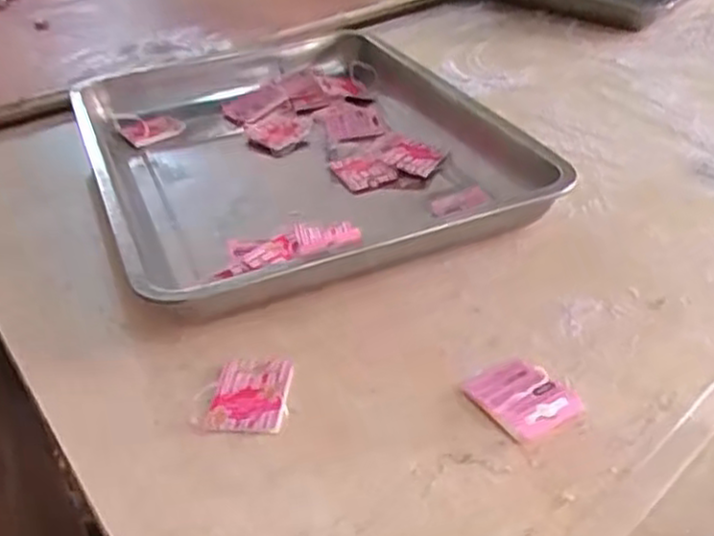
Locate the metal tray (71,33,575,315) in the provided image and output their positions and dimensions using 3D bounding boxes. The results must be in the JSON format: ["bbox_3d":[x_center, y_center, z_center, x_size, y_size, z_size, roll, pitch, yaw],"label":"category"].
[{"bbox_3d":[-0.066,-0.124,0.724,0.343,0.047,0.497,-17,36,-16],"label":"metal tray"}]

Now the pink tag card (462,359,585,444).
[{"bbox_3d":[0.093,0.073,0.439,0.045,0.011,0.059,-29,42,-22],"label":"pink tag card"}]

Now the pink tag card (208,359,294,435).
[{"bbox_3d":[-0.064,0.076,0.461,0.047,0.010,0.054,1,35,9],"label":"pink tag card"}]

